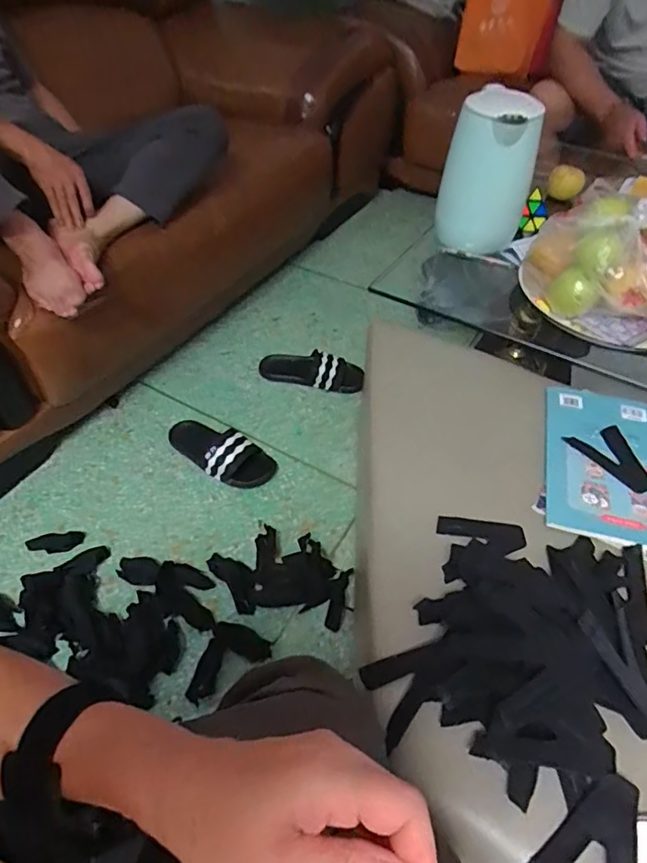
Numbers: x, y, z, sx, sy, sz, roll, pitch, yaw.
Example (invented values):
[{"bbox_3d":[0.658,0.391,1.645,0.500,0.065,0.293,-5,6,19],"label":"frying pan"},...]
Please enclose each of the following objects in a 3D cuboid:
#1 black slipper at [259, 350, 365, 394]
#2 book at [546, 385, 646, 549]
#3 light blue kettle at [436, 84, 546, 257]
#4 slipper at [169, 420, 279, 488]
[{"bbox_3d":[-0.028,-0.142,1.253,0.246,0.054,0.090,17,52,12],"label":"black slipper"},{"bbox_3d":[0.393,0.040,0.709,0.186,0.006,0.252,13,51,9],"label":"book"},{"bbox_3d":[0.275,-0.427,0.923,0.124,0.250,0.107,-26,53,-24],"label":"light blue kettle"},{"bbox_3d":[-0.220,0.037,1.103,0.238,0.059,0.101,25,54,18],"label":"slipper"}]

